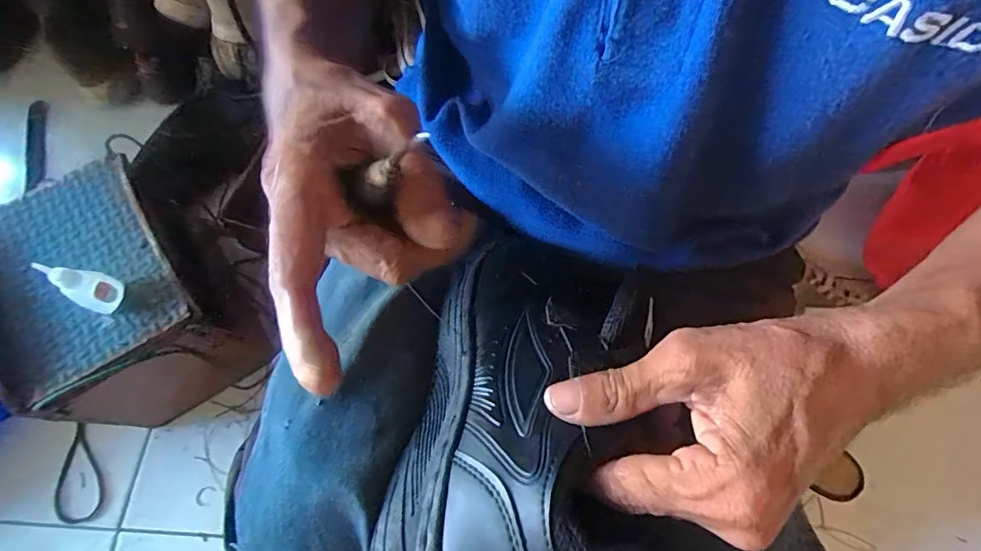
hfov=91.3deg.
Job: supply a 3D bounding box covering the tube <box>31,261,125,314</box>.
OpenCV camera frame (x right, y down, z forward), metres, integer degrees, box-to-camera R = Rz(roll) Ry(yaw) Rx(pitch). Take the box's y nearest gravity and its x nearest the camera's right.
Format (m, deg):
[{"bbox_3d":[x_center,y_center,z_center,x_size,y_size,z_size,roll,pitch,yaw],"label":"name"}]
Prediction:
[{"bbox_3d":[-0.369,0.009,0.433,0.018,0.076,0.032,14,69,2],"label":"tube"}]

